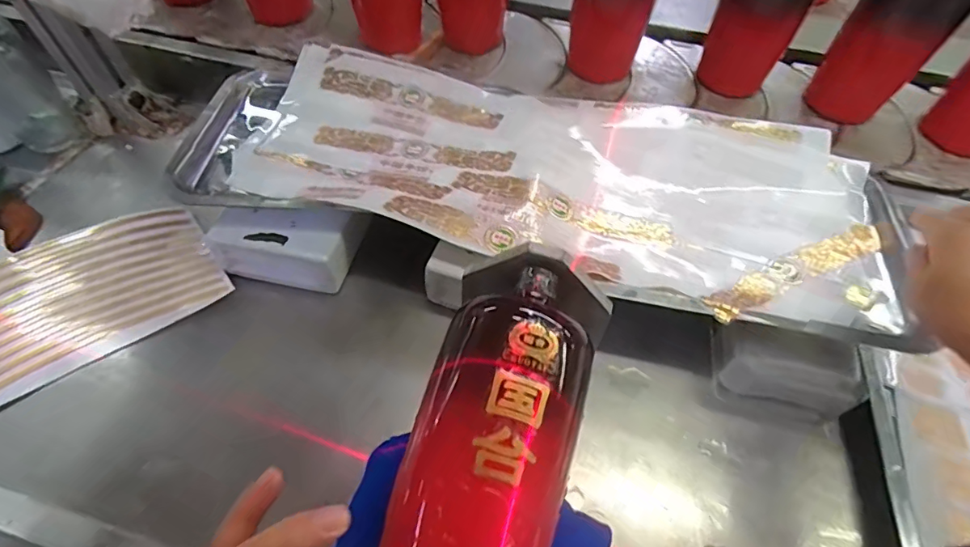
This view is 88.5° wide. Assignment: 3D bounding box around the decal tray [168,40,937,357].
[{"bbox_3d":[0.048,-0.091,0.436,0.599,0.034,0.225,14,60,7],"label":"decal tray"}]

